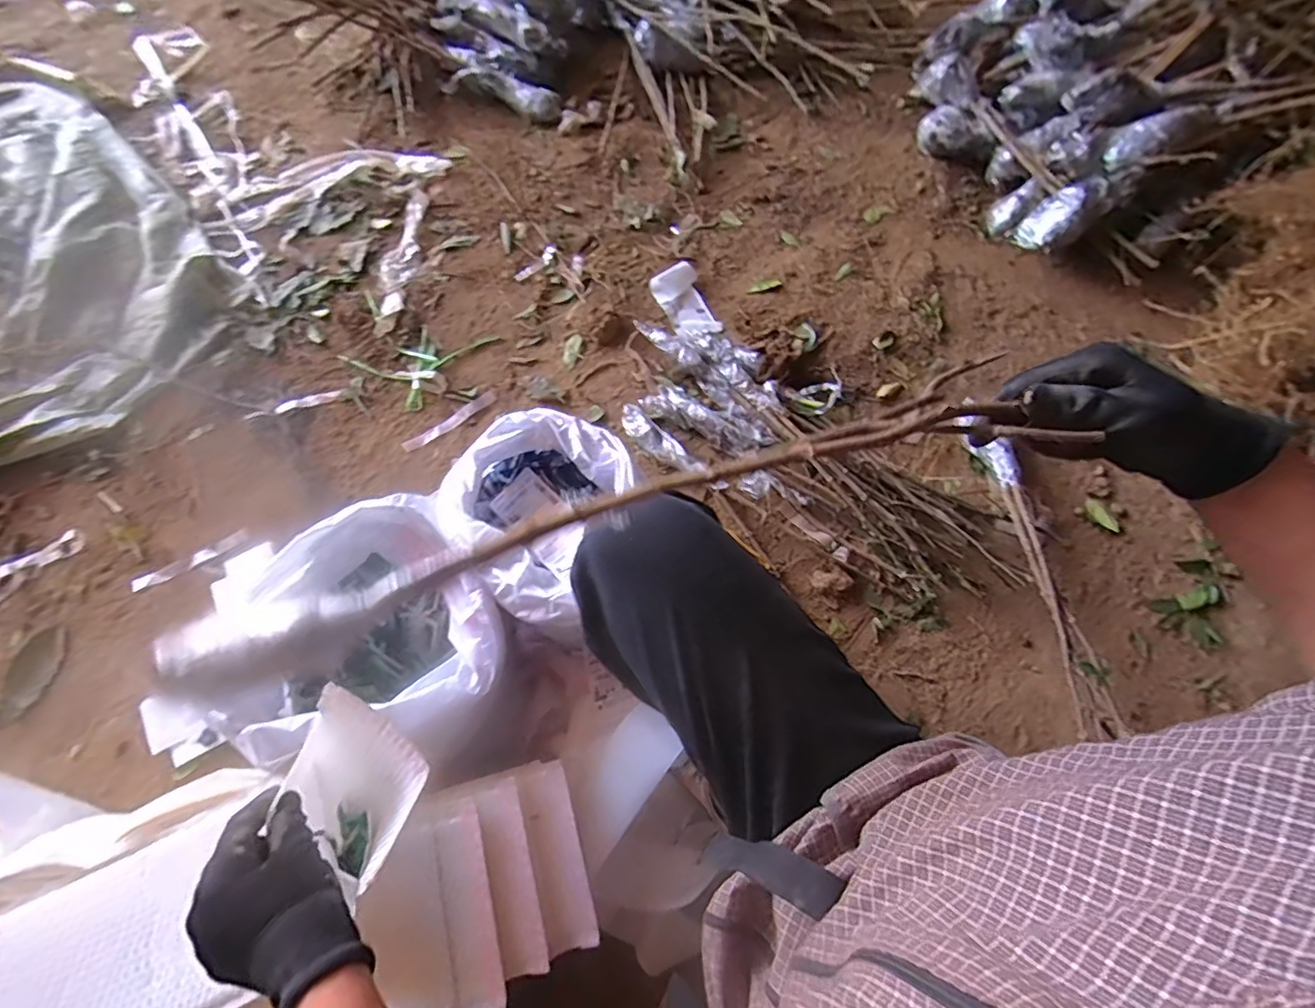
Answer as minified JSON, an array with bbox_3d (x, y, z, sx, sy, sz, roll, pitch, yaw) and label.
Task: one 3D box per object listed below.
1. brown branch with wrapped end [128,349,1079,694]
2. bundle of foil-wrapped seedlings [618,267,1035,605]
[{"bbox_3d":[-0.031,0.011,0.337,0.521,0.030,0.036,-19,70,-3],"label":"brown branch with wrapped end"},{"bbox_3d":[0.209,-0.102,0.945,0.331,0.071,0.761,-42,75,-16],"label":"bundle of foil-wrapped seedlings"}]

